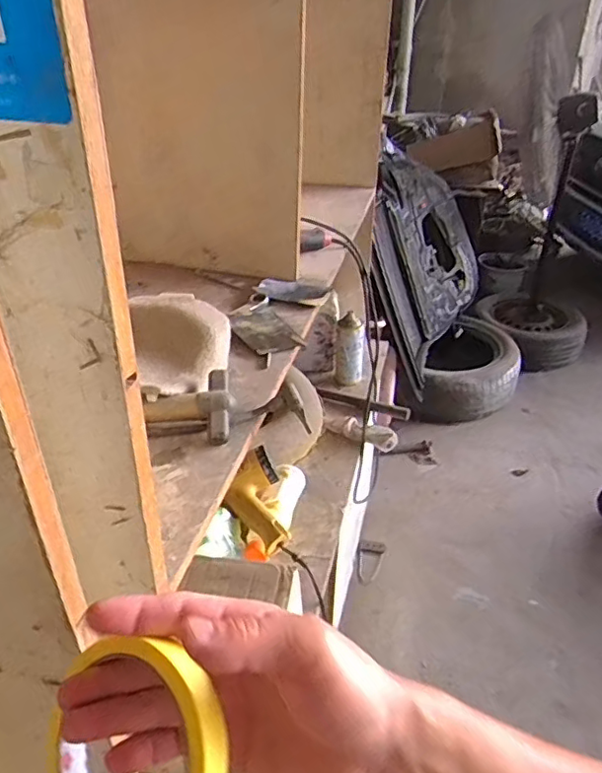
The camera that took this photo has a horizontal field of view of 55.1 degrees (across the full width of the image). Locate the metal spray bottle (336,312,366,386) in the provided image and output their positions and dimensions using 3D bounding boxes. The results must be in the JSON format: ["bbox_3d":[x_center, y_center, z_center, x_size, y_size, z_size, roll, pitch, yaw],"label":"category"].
[{"bbox_3d":[0.121,-0.086,1.425,0.067,0.177,0.065,0,34,1],"label":"metal spray bottle"}]

